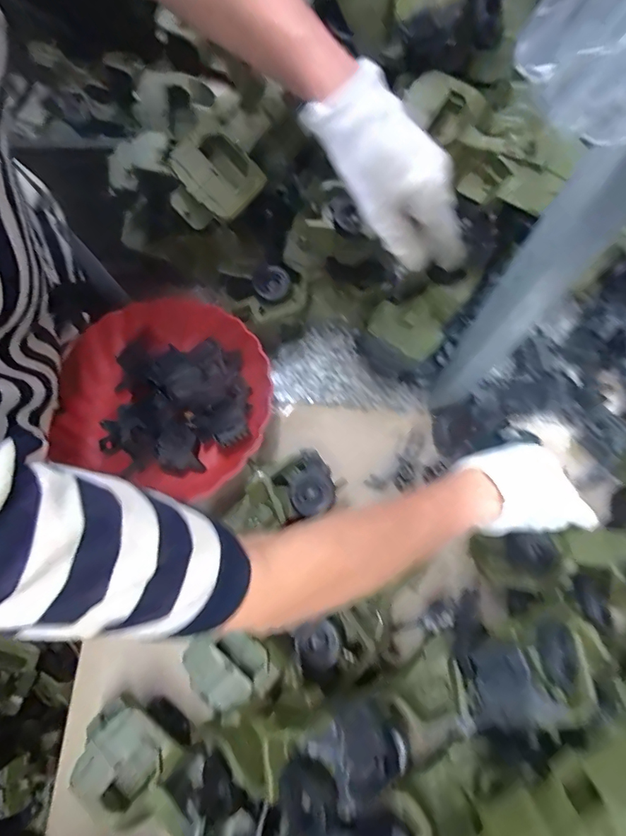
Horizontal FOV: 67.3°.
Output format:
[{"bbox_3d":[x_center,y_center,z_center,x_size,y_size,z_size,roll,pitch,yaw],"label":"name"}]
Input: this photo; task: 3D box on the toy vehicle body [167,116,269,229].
[{"bbox_3d":[-0.101,-0.233,0.464,0.082,0.048,0.079,-47,108,-4],"label":"toy vehicle body"}]

